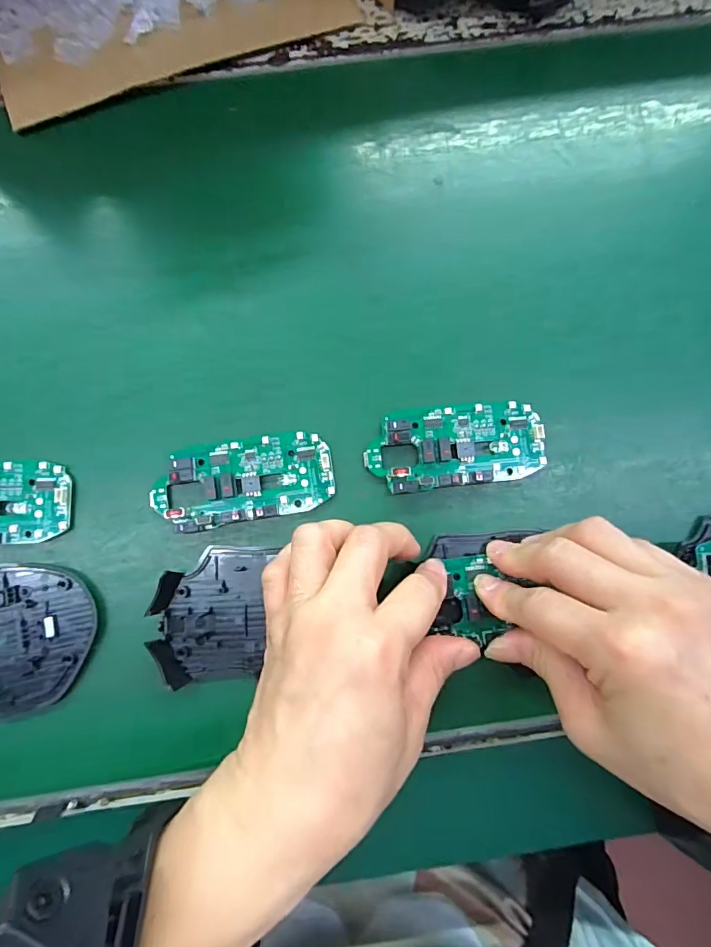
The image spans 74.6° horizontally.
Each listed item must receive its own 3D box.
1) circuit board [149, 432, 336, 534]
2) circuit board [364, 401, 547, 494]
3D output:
[{"bbox_3d":[-0.062,0.004,0.256,0.098,0.012,0.044,-10,84,-1],"label":"circuit board"},{"bbox_3d":[0.056,-0.016,0.259,0.097,0.010,0.045,-8,83,-1],"label":"circuit board"}]

